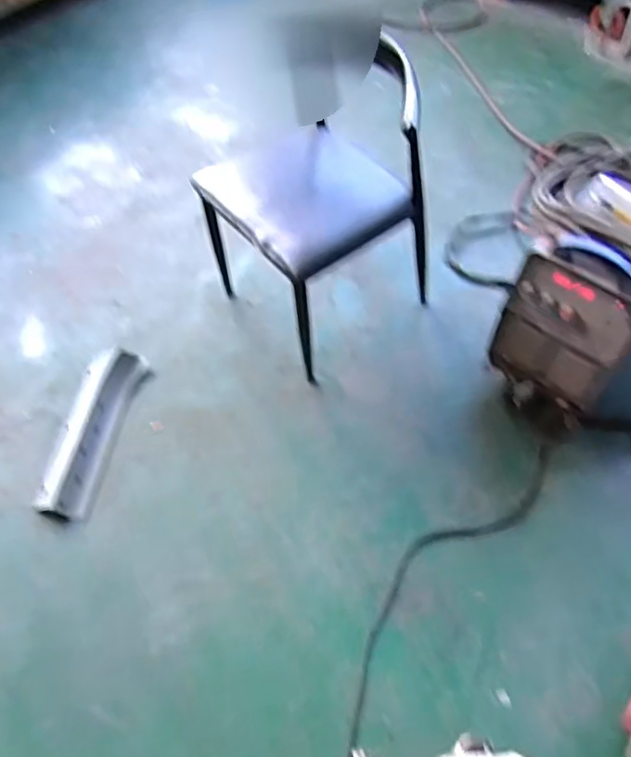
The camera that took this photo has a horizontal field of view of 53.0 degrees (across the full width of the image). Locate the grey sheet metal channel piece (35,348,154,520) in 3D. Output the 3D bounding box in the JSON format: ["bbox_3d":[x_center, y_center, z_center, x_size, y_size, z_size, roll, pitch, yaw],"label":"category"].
[{"bbox_3d":[-0.621,0.131,1.750,0.195,0.040,0.509,9,57,12],"label":"grey sheet metal channel piece"}]

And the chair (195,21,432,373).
[{"bbox_3d":[-0.011,-0.453,1.683,0.454,0.691,0.496,-35,60,-18],"label":"chair"}]

